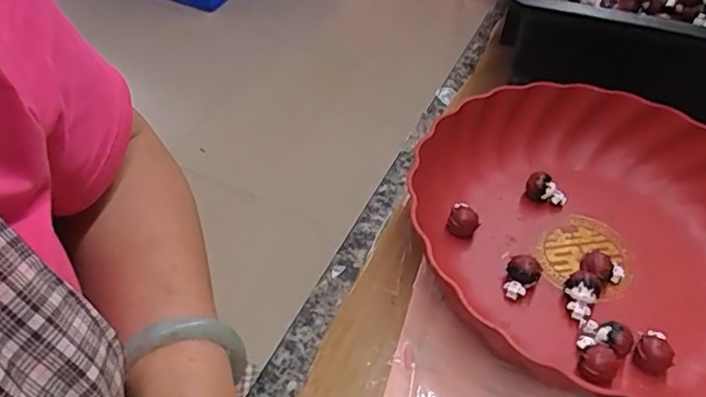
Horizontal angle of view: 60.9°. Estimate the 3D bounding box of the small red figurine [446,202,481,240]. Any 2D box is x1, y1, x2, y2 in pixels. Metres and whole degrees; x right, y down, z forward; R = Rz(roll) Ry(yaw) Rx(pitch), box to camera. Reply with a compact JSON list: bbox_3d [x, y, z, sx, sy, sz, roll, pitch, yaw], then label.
[{"bbox_3d":[0.071,0.014,0.385,0.019,0.020,0.020,20,48,13],"label":"small red figurine"}]

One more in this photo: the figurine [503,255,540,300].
[{"bbox_3d":[0.103,0.050,0.370,0.019,0.022,0.019,2,47,-3],"label":"figurine"}]

